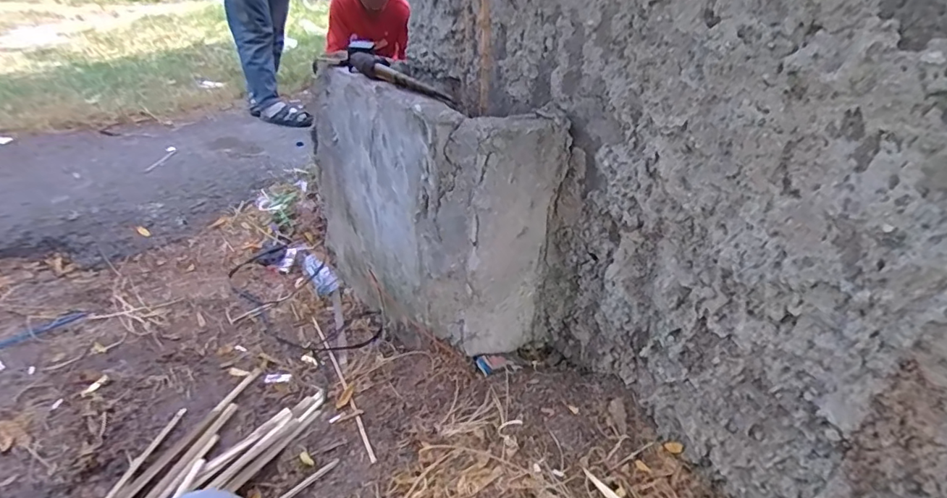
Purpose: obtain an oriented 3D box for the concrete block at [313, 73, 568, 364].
[{"bbox_3d":[-0.147,-0.128,1.316,0.272,0.559,0.717,-16,36,-33],"label":"concrete block"}]

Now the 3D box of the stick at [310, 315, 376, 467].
[{"bbox_3d":[-0.305,0.296,1.185,0.014,0.015,0.480,-11,33,-26],"label":"stick"}]

